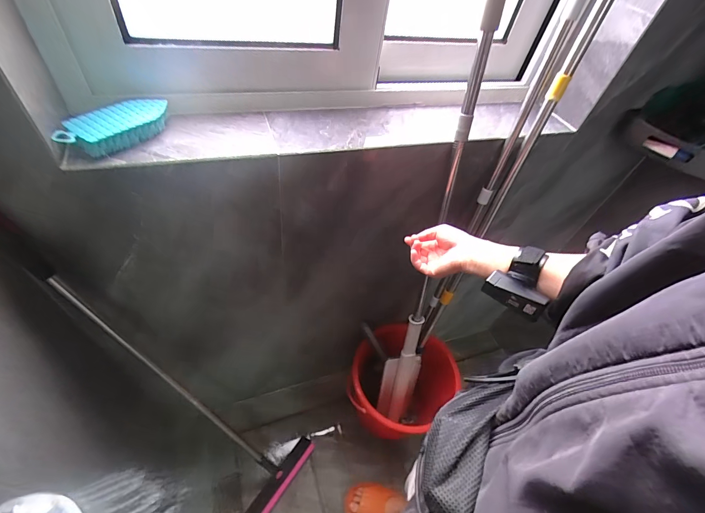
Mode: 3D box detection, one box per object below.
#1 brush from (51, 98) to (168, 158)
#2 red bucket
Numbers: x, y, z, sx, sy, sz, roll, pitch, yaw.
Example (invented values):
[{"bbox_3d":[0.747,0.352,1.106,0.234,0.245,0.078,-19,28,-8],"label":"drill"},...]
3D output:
[{"bbox_3d":[-0.315,-0.177,0.452,0.060,0.033,0.138,24,51,17],"label":"brush"},{"bbox_3d":[0.161,0.437,1.091,0.317,0.280,0.302,2,48,-2],"label":"red bucket"}]

